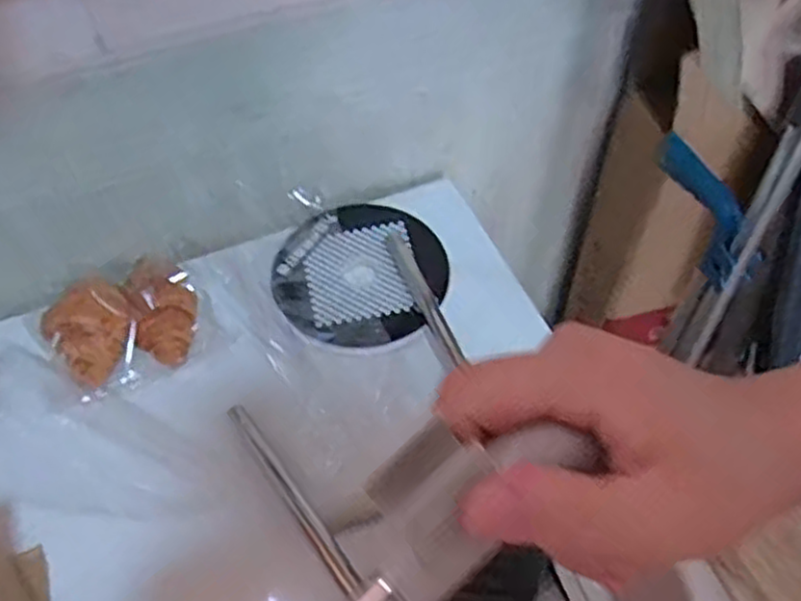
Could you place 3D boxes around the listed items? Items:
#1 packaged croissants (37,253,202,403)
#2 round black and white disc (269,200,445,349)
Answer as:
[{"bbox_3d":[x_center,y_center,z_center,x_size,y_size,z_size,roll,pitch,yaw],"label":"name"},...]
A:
[{"bbox_3d":[-0.264,0.015,0.719,0.145,0.042,0.122,-25,58,-17],"label":"packaged croissants"},{"bbox_3d":[-0.038,-0.029,0.768,0.175,0.013,0.163,0,55,0],"label":"round black and white disc"}]

